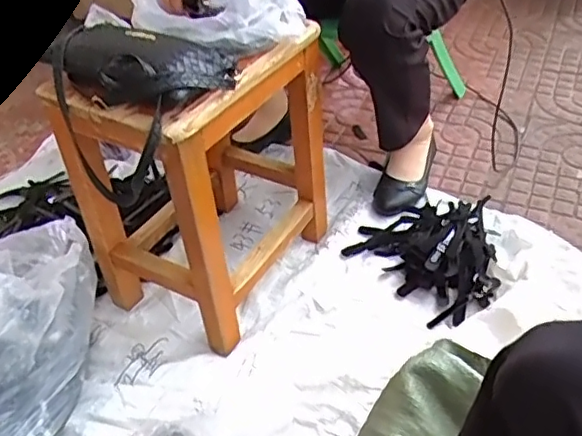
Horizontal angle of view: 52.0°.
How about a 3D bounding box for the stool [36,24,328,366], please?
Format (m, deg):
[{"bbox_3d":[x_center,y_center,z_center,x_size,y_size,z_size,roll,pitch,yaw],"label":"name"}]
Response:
[{"bbox_3d":[-0.123,-0.063,0.889,0.222,0.385,0.316,19,45,26],"label":"stool"}]

